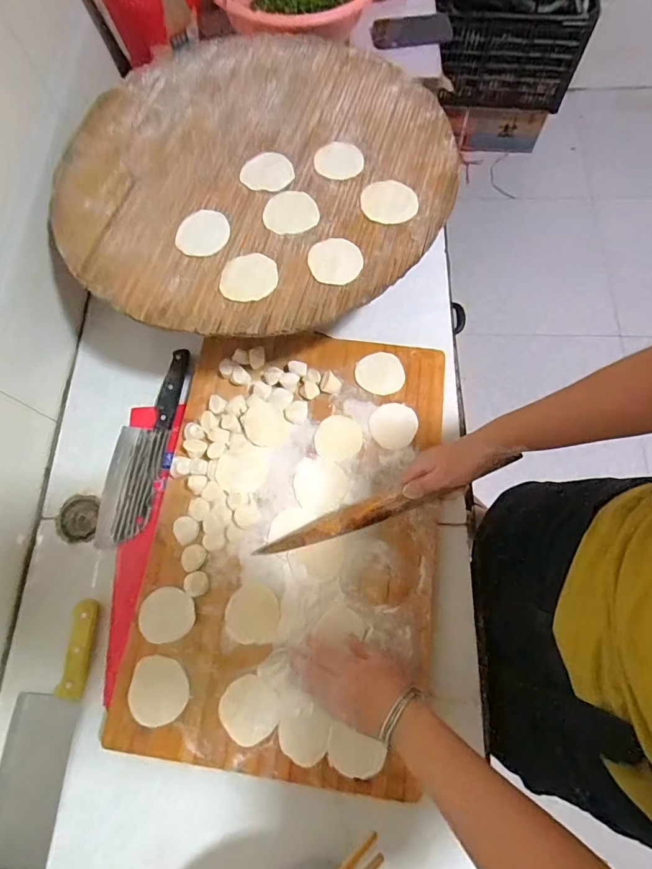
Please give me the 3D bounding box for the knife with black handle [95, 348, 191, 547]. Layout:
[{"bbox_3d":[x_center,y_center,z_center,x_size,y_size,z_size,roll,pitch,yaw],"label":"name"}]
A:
[{"bbox_3d":[-0.271,0.010,0.639,0.074,0.019,0.296,7,72,5],"label":"knife with black handle"}]

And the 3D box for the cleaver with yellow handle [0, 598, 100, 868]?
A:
[{"bbox_3d":[-0.342,0.352,0.521,0.069,0.023,0.281,5,72,4],"label":"cleaver with yellow handle"}]

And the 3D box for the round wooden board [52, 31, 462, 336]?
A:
[{"bbox_3d":[-0.090,-0.373,0.597,0.507,0.016,0.522,0,71,1],"label":"round wooden board"}]

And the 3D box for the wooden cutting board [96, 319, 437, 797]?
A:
[{"bbox_3d":[-0.040,0.116,0.574,0.363,0.030,0.558,7,71,4],"label":"wooden cutting board"}]

